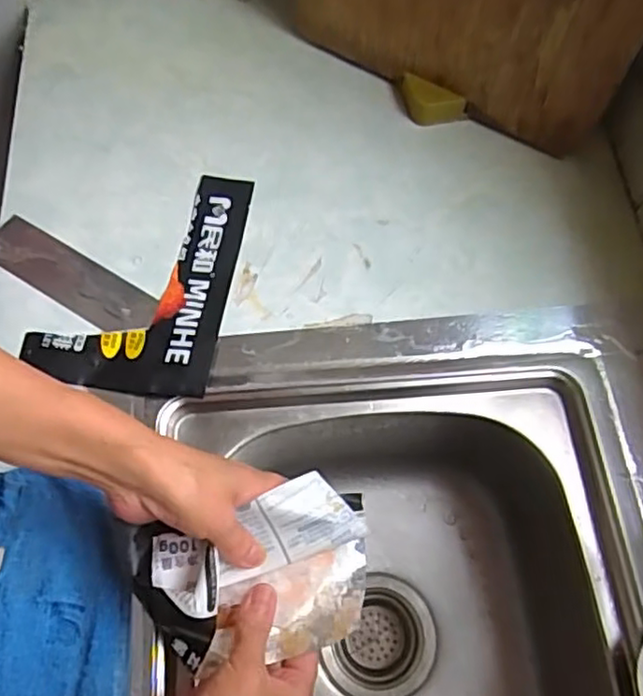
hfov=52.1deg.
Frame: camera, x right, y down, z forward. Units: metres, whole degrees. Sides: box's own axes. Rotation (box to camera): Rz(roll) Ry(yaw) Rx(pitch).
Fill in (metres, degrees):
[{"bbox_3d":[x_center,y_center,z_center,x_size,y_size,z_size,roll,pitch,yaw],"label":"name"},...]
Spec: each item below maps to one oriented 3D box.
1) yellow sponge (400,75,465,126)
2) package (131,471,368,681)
[{"bbox_3d":[0.106,-0.242,0.655,0.071,0.021,0.030,29,68,11],"label":"yellow sponge"},{"bbox_3d":[-0.043,0.155,0.446,0.159,0.068,0.104,-13,67,-8],"label":"package"}]

